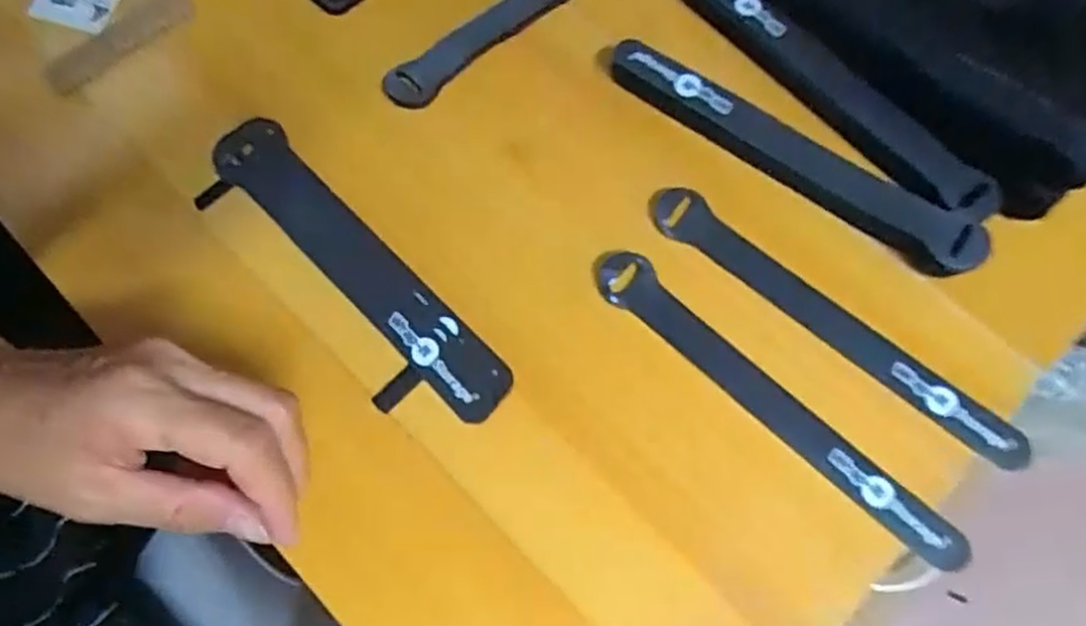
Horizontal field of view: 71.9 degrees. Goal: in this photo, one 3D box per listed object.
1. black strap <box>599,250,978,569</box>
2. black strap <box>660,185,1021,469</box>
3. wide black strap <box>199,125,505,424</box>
[{"bbox_3d":[0.105,0.043,0.348,0.203,0.005,0.026,43,84,14],"label":"black strap"},{"bbox_3d":[0.137,0.005,0.358,0.200,0.004,0.023,38,87,12],"label":"black strap"},{"bbox_3d":[-0.101,-0.019,0.376,0.054,0.008,0.204,-42,75,-12],"label":"wide black strap"}]

